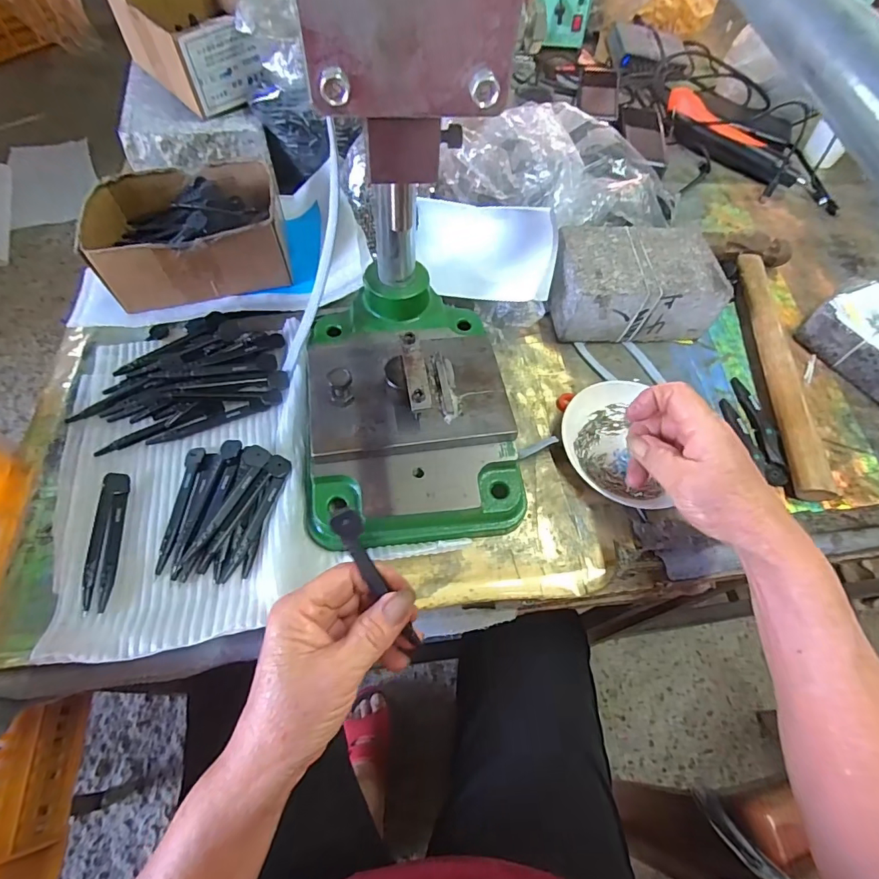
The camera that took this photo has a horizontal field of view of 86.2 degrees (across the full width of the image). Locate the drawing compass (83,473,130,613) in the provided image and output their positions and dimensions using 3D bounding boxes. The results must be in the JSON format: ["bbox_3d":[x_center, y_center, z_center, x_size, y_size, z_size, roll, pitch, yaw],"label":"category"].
[{"bbox_3d":[-0.237,0.070,0.332,0.019,0.005,0.101,-7,60,-9],"label":"drawing compass"}]

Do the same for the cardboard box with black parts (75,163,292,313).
[{"bbox_3d":[-0.236,-0.200,0.451,0.161,0.066,0.125,-11,60,-11],"label":"cardboard box with black parts"}]

